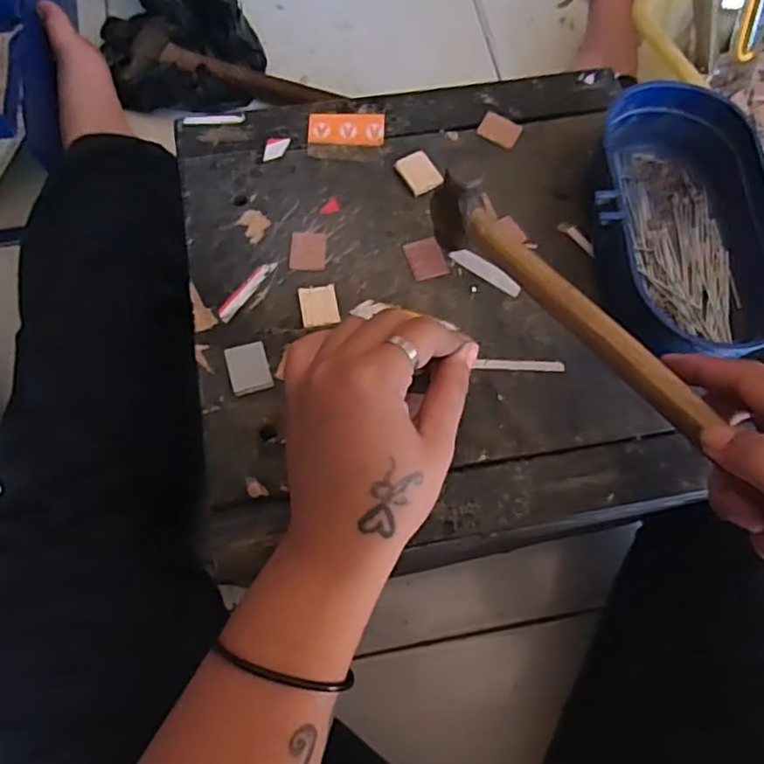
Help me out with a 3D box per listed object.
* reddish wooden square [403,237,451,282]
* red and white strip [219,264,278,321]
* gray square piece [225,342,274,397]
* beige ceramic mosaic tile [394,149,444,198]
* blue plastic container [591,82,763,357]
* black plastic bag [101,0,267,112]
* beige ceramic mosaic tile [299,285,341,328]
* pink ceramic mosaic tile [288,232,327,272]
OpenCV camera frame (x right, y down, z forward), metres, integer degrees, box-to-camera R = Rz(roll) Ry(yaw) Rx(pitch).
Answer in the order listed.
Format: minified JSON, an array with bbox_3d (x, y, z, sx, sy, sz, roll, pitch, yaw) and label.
[{"bbox_3d":[0.025,-0.069,0.357,0.020,0.004,0.024,-17,72,-8],"label":"reddish wooden square"},{"bbox_3d":[-0.073,-0.050,0.345,0.008,0.004,0.043,34,73,10],"label":"red and white strip"},{"bbox_3d":[-0.068,-0.007,0.325,0.020,0.005,0.025,-15,72,-7],"label":"gray square piece"},{"bbox_3d":[0.022,-0.122,0.373,0.021,0.004,0.028,-26,73,-10],"label":"beige ceramic mosaic tile"},{"bbox_3d":[0.155,-0.084,0.342,0.093,0.048,0.160,-2,70,-2],"label":"blue plastic container"},{"bbox_3d":[-0.209,-0.360,0.634,0.142,0.084,0.189,-21,72,-9],"label":"black plastic bag"},{"bbox_3d":[-0.033,-0.040,0.342,0.019,0.005,0.023,-9,71,-5],"label":"beige ceramic mosaic tile"},{"bbox_3d":[-0.041,-0.073,0.355,0.020,0.004,0.024,1,70,-1],"label":"pink ceramic mosaic tile"}]

